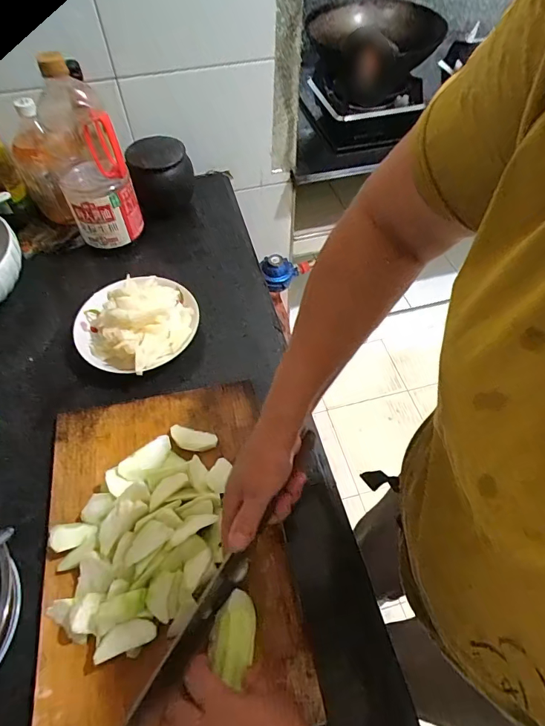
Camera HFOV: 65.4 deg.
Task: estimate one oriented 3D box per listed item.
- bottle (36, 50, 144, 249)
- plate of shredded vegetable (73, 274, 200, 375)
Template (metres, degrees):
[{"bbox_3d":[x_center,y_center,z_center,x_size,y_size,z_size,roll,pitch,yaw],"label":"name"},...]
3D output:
[{"bbox_3d":[-0.290,-0.325,0.660,0.103,0.260,0.112,-20,57,-13],"label":"bottle"},{"bbox_3d":[-0.202,-0.068,0.625,0.159,0.099,0.173,0,55,0],"label":"plate of shredded vegetable"}]

